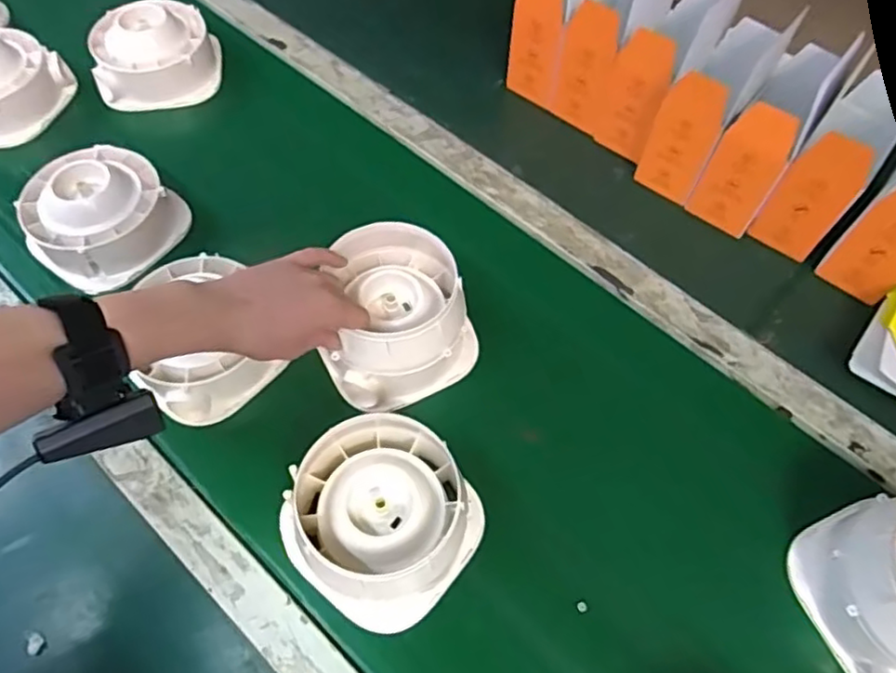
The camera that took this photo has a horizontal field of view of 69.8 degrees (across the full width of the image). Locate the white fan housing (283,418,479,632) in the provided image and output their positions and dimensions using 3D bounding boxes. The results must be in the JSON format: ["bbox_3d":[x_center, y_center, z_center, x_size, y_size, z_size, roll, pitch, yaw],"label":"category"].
[{"bbox_3d":[-0.049,0.131,0.482,0.133,0.083,0.136,2,60,-3],"label":"white fan housing"}]

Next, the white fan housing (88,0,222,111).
[{"bbox_3d":[-0.341,-0.334,0.748,0.135,0.056,0.100,-8,61,-8],"label":"white fan housing"}]

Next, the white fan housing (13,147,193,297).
[{"bbox_3d":[-0.338,-0.116,0.635,0.144,0.069,0.136,2,59,-4],"label":"white fan housing"}]

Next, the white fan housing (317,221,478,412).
[{"bbox_3d":[-0.050,-0.020,0.561,0.131,0.092,0.127,2,60,-3],"label":"white fan housing"}]

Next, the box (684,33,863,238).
[{"bbox_3d":[0.307,-0.196,0.620,0.064,0.188,0.100,31,61,13],"label":"box"}]

